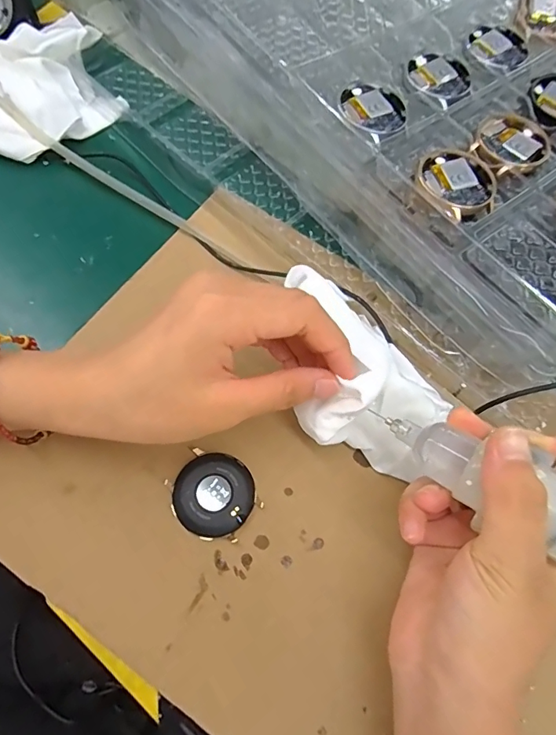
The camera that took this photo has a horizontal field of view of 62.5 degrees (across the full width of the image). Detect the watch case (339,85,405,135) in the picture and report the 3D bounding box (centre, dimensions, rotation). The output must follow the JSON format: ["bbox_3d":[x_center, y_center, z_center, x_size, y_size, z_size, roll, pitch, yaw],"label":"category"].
[{"bbox_3d":[0.057,-0.155,0.275,0.039,0.011,0.038,-28,73,-13],"label":"watch case"}]

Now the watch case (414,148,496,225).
[{"bbox_3d":[0.101,-0.103,0.258,0.047,0.012,0.048,-30,74,-14],"label":"watch case"}]

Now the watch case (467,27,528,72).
[{"bbox_3d":[0.149,-0.217,0.311,0.039,0.004,0.043,5,69,-2],"label":"watch case"}]

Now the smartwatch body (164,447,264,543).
[{"bbox_3d":[-0.034,0.068,0.246,0.046,0.008,0.043,37,74,9],"label":"smartwatch body"}]

